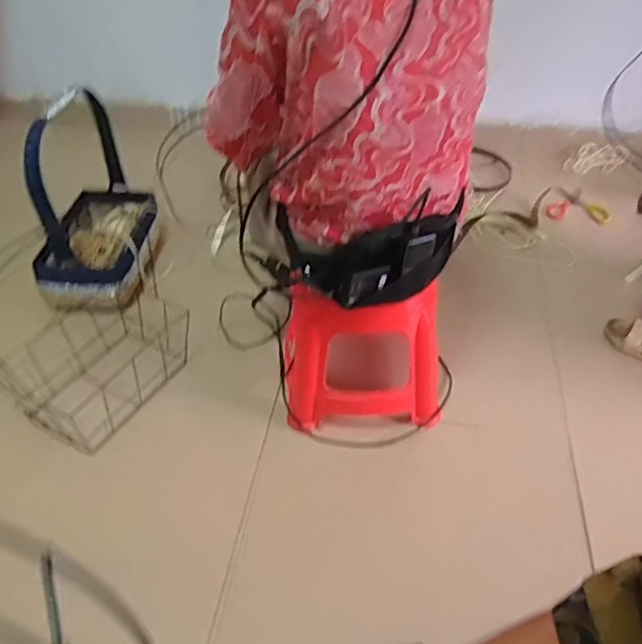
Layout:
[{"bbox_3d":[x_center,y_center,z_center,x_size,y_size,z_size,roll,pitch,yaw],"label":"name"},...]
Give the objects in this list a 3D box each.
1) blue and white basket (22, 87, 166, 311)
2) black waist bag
[{"bbox_3d":[-0.556,-0.318,1.430,0.261,0.412,0.428,0,44,1],"label":"blue and white basket"},{"bbox_3d":[0.085,-0.113,0.967,0.298,0.138,0.124,-4,44,-4],"label":"black waist bag"}]

